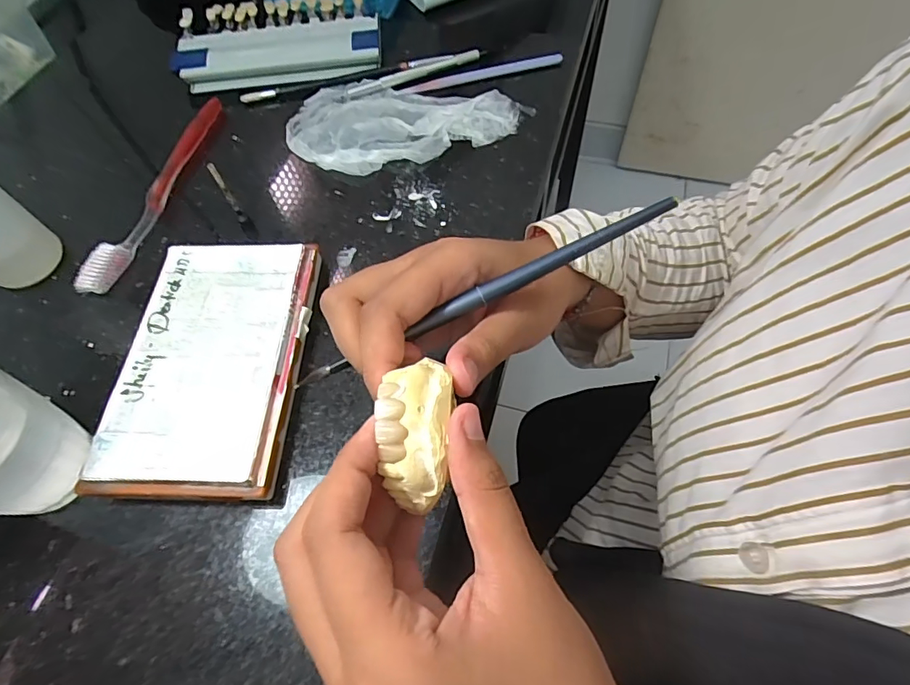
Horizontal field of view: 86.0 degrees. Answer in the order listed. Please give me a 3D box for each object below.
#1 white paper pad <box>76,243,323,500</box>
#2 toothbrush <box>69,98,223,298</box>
[{"bbox_3d":[-0.133,0.010,0.272,0.092,0.021,0.148,0,62,2],"label":"white paper pad"},{"bbox_3d":[-0.211,-0.113,0.353,0.018,0.014,0.187,12,63,8],"label":"toothbrush"}]

